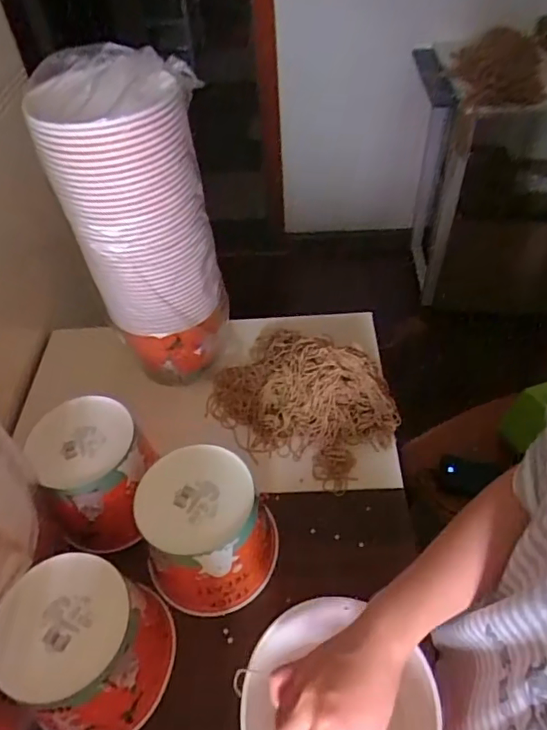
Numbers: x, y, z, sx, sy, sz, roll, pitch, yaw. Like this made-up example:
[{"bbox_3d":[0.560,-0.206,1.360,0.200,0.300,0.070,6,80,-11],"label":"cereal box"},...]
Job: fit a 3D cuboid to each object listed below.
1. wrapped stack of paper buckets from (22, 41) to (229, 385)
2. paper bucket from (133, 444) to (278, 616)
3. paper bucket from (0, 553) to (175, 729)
[{"bbox_3d":[-0.165,-0.178,0.713,0.180,0.393,0.177,-17,50,-11],"label":"wrapped stack of paper buckets"},{"bbox_3d":[-0.075,0.191,0.606,0.128,0.143,0.134,-2,49,2],"label":"paper bucket"},{"bbox_3d":[-0.180,0.282,0.533,0.142,0.137,0.141,-38,57,-26],"label":"paper bucket"}]

